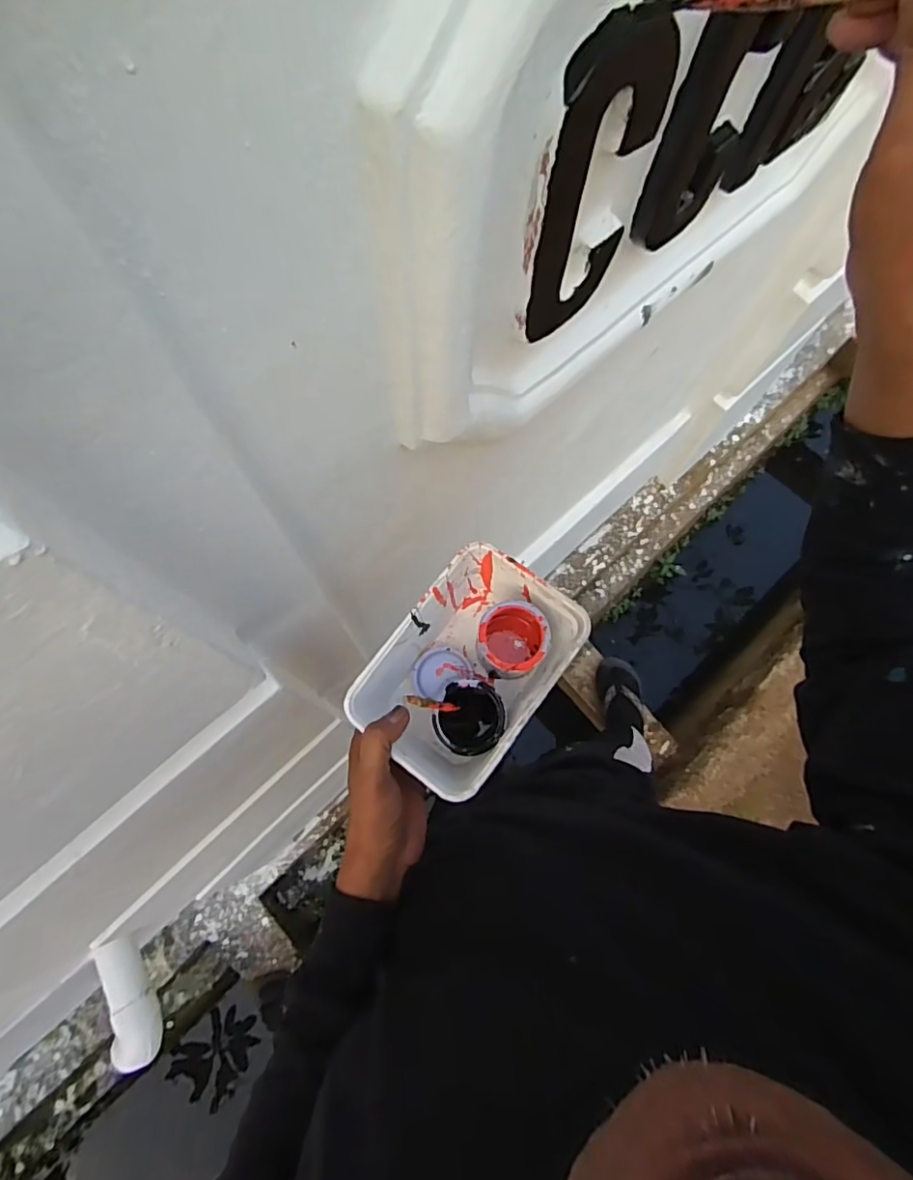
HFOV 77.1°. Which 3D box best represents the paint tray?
[{"bbox_3d":[0.008,0.065,0.463,0.118,0.078,0.170,36,75,10],"label":"paint tray"}]

